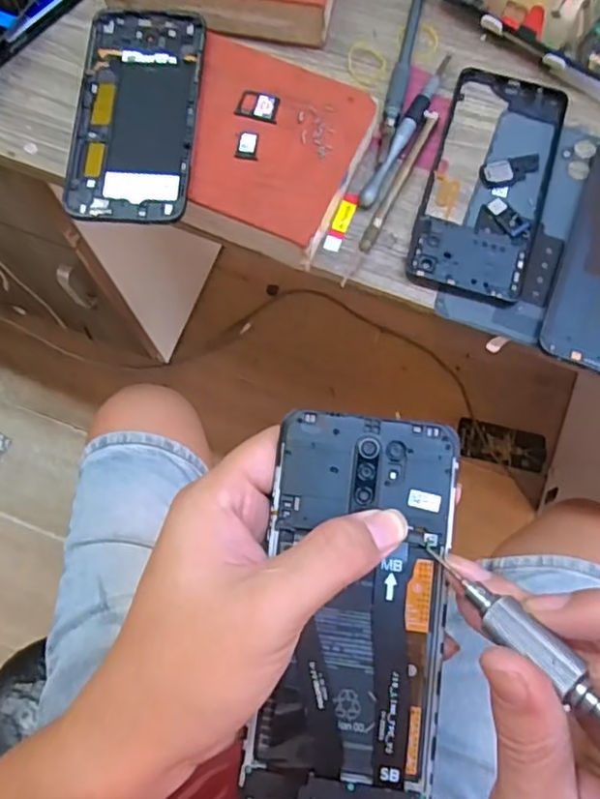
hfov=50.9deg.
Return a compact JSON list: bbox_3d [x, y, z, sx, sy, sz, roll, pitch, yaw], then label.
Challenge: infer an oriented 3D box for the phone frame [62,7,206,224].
[{"bbox_3d":[-0.101,-0.181,0.396,0.073,0.008,0.151,3,76,1],"label":"phone frame"}]

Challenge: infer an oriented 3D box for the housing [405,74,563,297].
[{"bbox_3d":[0.128,-0.148,0.424,0.078,0.006,0.170,17,77,4],"label":"housing"}]

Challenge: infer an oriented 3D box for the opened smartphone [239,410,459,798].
[{"bbox_3d":[0.022,0.085,0.249,0.070,0.006,0.156,6,82,1],"label":"opened smartphone"}]

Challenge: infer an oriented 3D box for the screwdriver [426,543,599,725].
[{"bbox_3d":[0.079,0.084,0.209,0.011,0.009,0.107,-38,45,-9],"label":"screwdriver"}]

